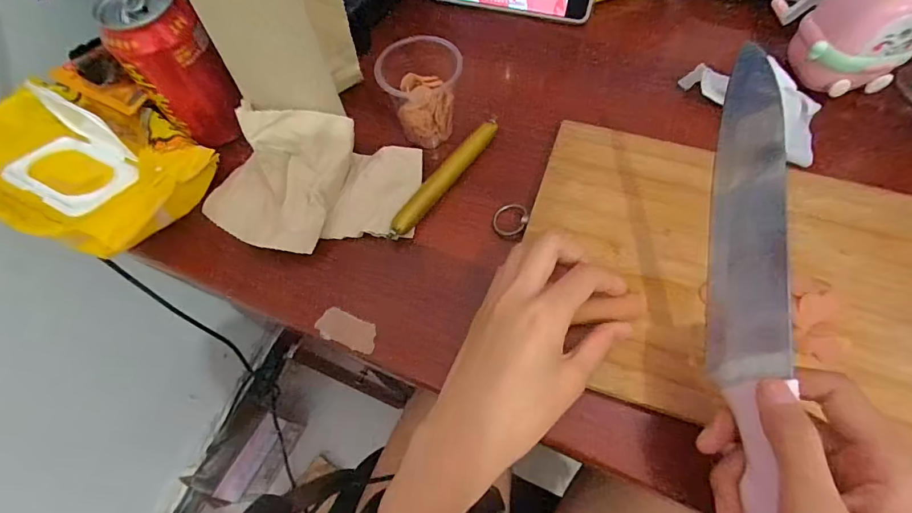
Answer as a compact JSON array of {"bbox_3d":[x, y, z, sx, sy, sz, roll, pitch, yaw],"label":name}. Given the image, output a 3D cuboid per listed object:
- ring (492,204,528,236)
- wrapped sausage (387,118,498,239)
[{"bbox_3d":[0.042,-0.028,0.332,0.027,0.008,0.030,-33,55,14],"label":"ring"},{"bbox_3d":[-0.009,-0.064,0.344,0.015,0.012,0.129,33,68,17],"label":"wrapped sausage"}]

